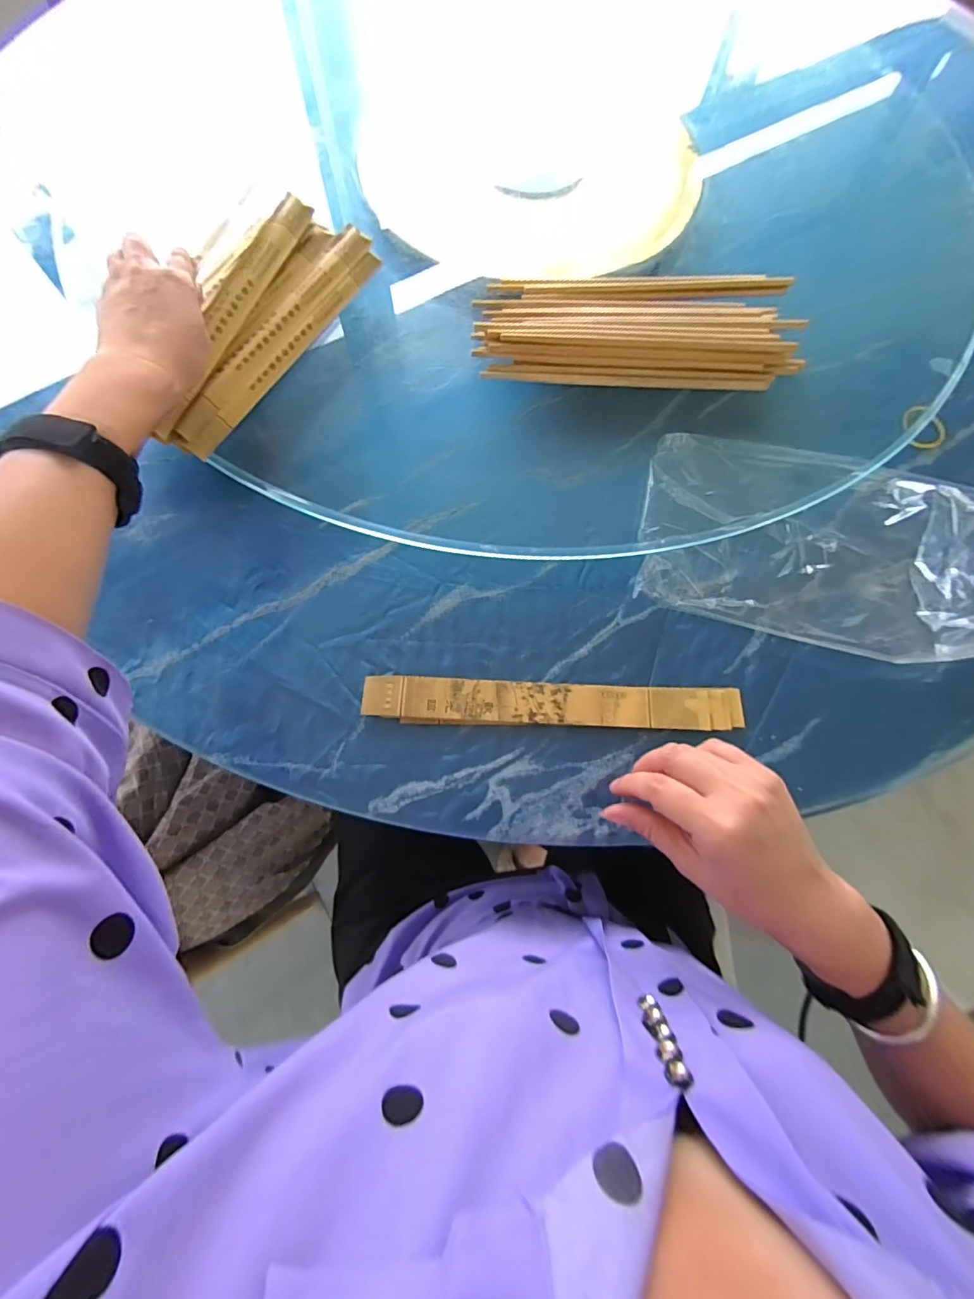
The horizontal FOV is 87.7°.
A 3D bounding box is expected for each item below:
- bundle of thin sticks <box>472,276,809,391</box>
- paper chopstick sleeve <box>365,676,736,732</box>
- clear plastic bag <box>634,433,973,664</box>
[{"bbox_3d":[0.136,-0.289,0.457,0.283,0.039,0.107,1,72,-2],"label":"bundle of thin sticks"},{"bbox_3d":[0.051,0.041,0.387,0.286,0.012,0.034,2,72,-1],"label":"paper chopstick sleeve"},{"bbox_3d":[0.275,-0.092,0.420,0.279,0.031,0.164,13,72,2],"label":"clear plastic bag"}]

